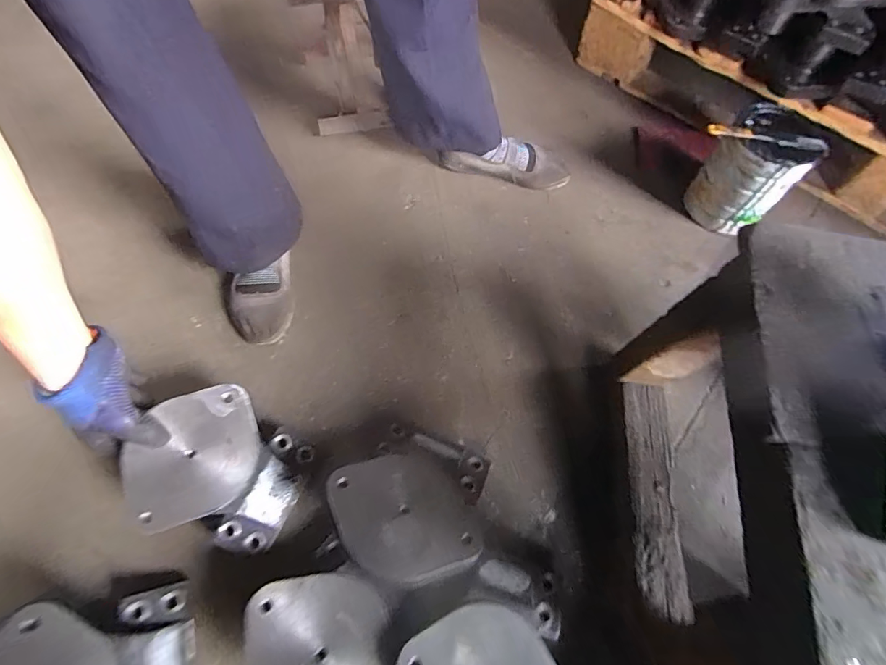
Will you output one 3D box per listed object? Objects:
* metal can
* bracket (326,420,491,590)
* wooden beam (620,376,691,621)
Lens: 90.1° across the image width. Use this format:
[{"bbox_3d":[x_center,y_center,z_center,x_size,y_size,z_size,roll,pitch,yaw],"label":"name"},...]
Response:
[{"bbox_3d":[0.481,-0.249,0.709,0.117,0.166,0.117,0,64,0],"label":"metal can"},{"bbox_3d":[-0.041,0.195,0.506,0.184,0.070,0.184,11,38,-8],"label":"bracket"},{"bbox_3d":[0.247,0.181,0.518,0.056,0.032,0.257,8,65,2],"label":"wooden beam"}]

